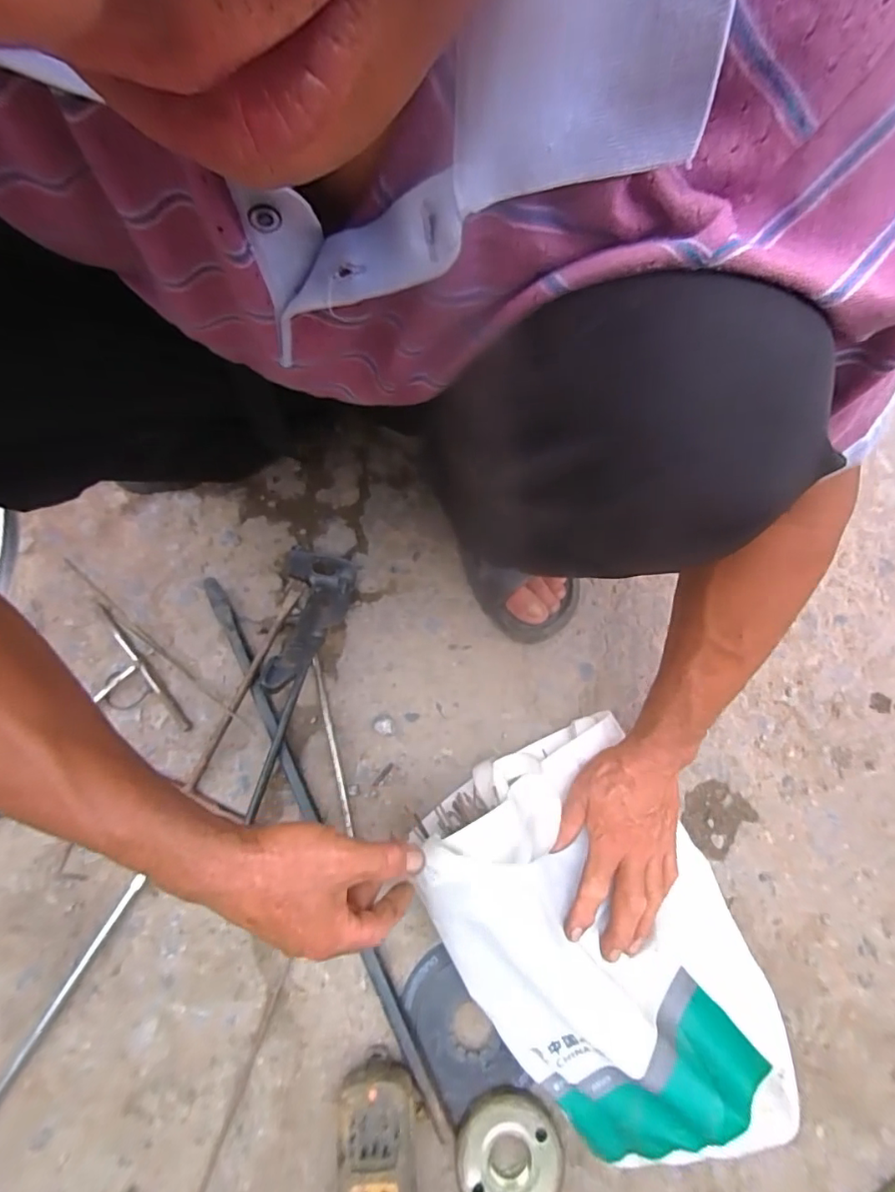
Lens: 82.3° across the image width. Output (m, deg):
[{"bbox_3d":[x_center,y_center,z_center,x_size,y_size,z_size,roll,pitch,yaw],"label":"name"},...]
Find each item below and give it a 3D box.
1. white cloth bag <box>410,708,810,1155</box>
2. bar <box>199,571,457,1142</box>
[{"bbox_3d":[0.126,0.284,0.432,0.235,0.101,0.319,-22,73,-9],"label":"white cloth bag"},{"bbox_3d":[-0.133,0.217,0.497,0.022,0.023,0.539,-27,74,-11],"label":"bar"}]

